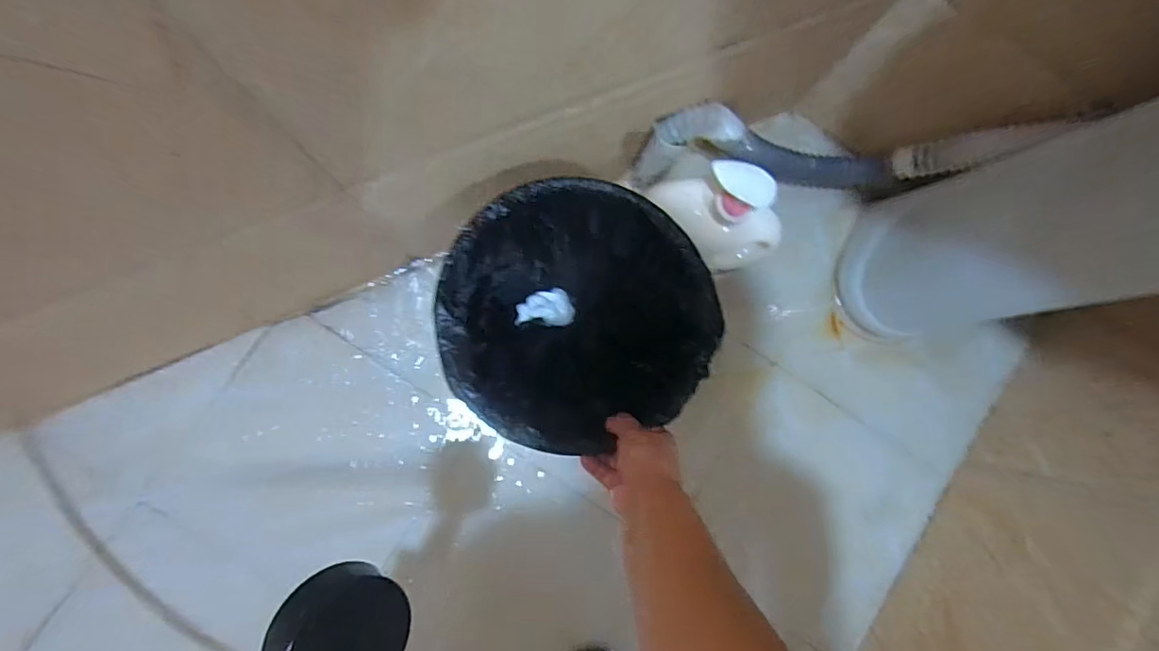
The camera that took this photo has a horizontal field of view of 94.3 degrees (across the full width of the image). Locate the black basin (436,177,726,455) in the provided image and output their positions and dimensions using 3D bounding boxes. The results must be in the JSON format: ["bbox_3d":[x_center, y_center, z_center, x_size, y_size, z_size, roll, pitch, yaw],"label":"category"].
[{"bbox_3d":[-0.010,-0.002,0.602,0.247,0.248,0.237,0,87,-5],"label":"black basin"}]

